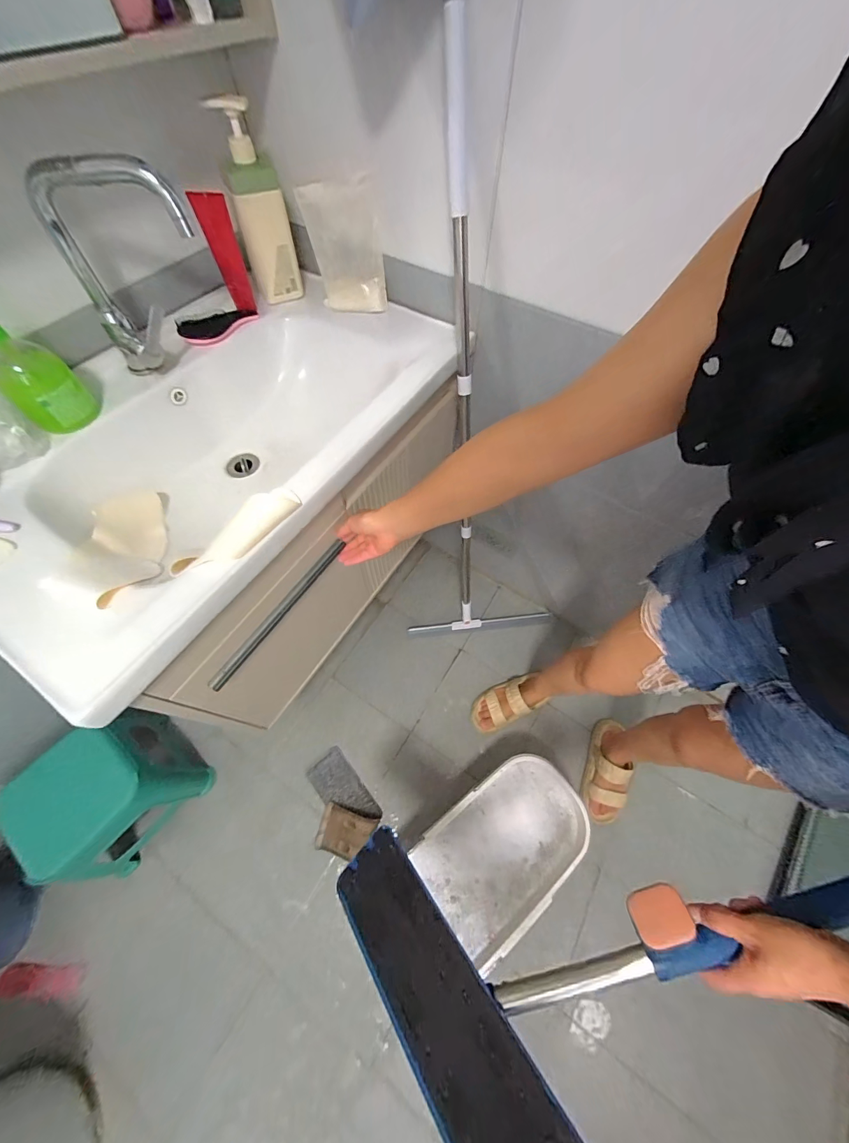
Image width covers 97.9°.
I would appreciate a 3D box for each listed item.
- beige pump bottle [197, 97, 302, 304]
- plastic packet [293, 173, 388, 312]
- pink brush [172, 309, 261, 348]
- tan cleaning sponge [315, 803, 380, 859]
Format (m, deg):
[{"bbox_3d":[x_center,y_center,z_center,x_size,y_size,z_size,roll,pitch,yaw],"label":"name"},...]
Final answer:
[{"bbox_3d":[-0.272,-0.599,0.619,0.082,0.233,0.065,-16,63,-9],"label":"beige pump bottle"},{"bbox_3d":[-0.138,-0.561,0.649,0.123,0.170,0.027,1,52,7],"label":"plastic packet"},{"bbox_3d":[-0.356,-0.437,0.653,0.145,0.025,0.055,-41,70,-20],"label":"pink brush"},{"bbox_3d":[-0.196,0.654,0.928,0.135,0.027,0.095,15,62,7],"label":"tan cleaning sponge"}]

